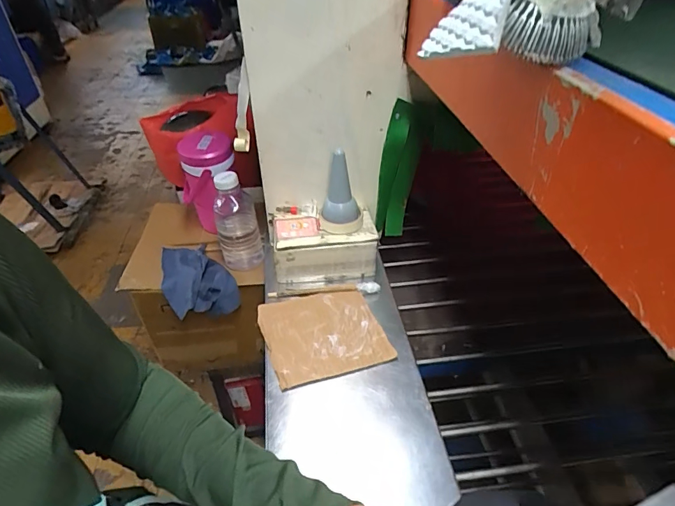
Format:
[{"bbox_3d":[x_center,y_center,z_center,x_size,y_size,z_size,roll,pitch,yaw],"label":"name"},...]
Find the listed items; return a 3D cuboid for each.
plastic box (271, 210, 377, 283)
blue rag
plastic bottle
[{"bbox_3d":[-0.024,-0.015,0.812,0.191,0.083,0.108,-1,41,-2],"label":"plastic box"},{"bbox_3d":[-0.321,0.054,0.933,0.135,0.049,0.243,-23,46,-25],"label":"blue rag"},{"bbox_3d":[-0.216,-0.067,0.907,0.090,0.210,0.089,-10,42,-12],"label":"plastic bottle"}]

